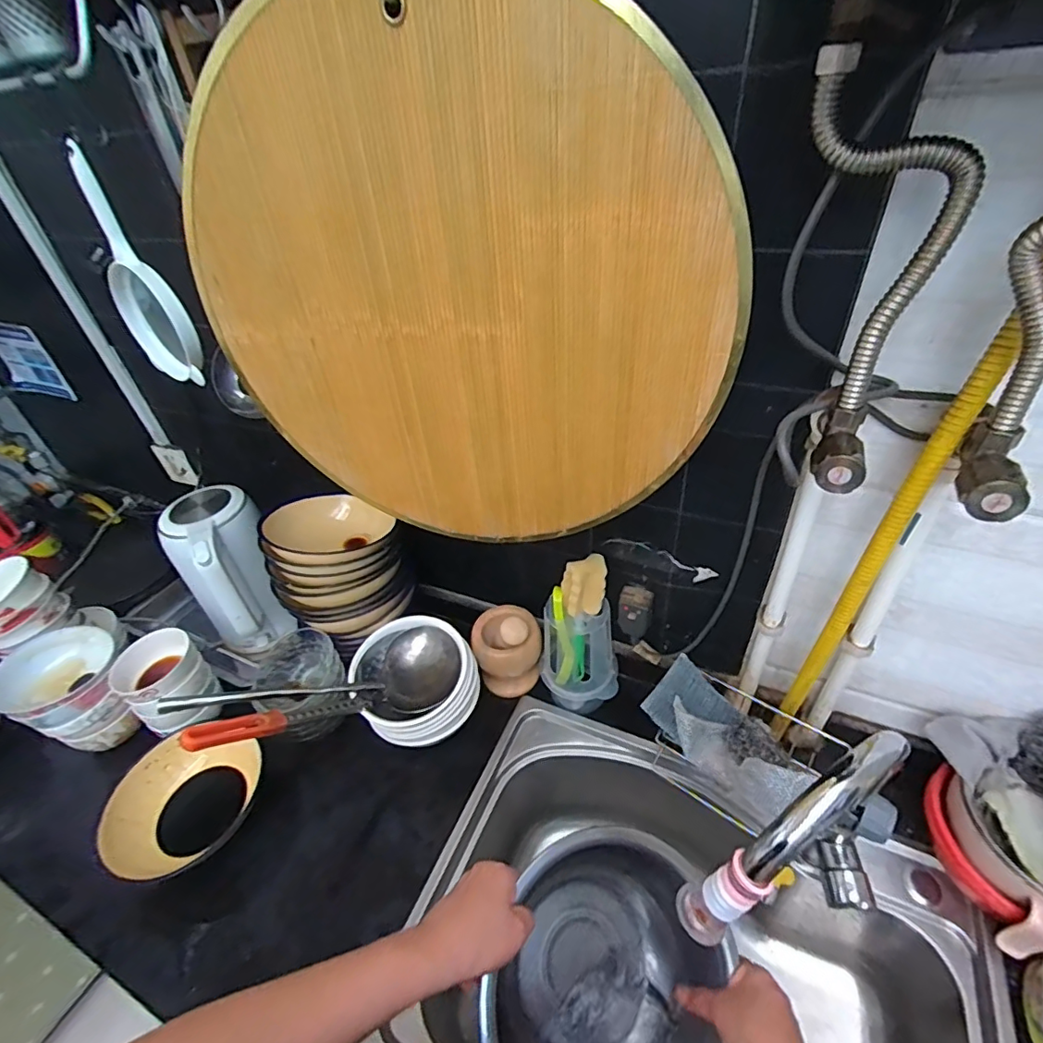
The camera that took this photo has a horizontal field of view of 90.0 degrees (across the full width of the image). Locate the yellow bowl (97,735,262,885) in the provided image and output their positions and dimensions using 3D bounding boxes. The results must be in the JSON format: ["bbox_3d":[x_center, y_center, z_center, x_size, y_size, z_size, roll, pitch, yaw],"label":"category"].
[{"bbox_3d":[-0.430,0.371,0.688,0.184,0.082,0.159,-8,40,-2],"label":"yellow bowl"}]

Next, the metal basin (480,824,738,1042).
[{"bbox_3d":[0.072,0.406,0.445,0.217,0.126,0.217,10,50,-11],"label":"metal basin"}]

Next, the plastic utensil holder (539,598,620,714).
[{"bbox_3d":[0.082,0.193,0.736,0.109,0.194,0.065,-4,40,4],"label":"plastic utensil holder"}]

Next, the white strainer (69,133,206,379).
[{"bbox_3d":[-0.398,-0.250,0.535,0.047,0.206,0.116,-32,46,-27],"label":"white strainer"}]

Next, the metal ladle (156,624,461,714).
[{"bbox_3d":[-0.261,0.215,0.685,0.358,0.061,0.128,-4,37,-23],"label":"metal ladle"}]

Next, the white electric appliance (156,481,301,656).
[{"bbox_3d":[-0.457,0.092,0.851,0.128,0.242,0.166,-27,44,-22],"label":"white electric appliance"}]

